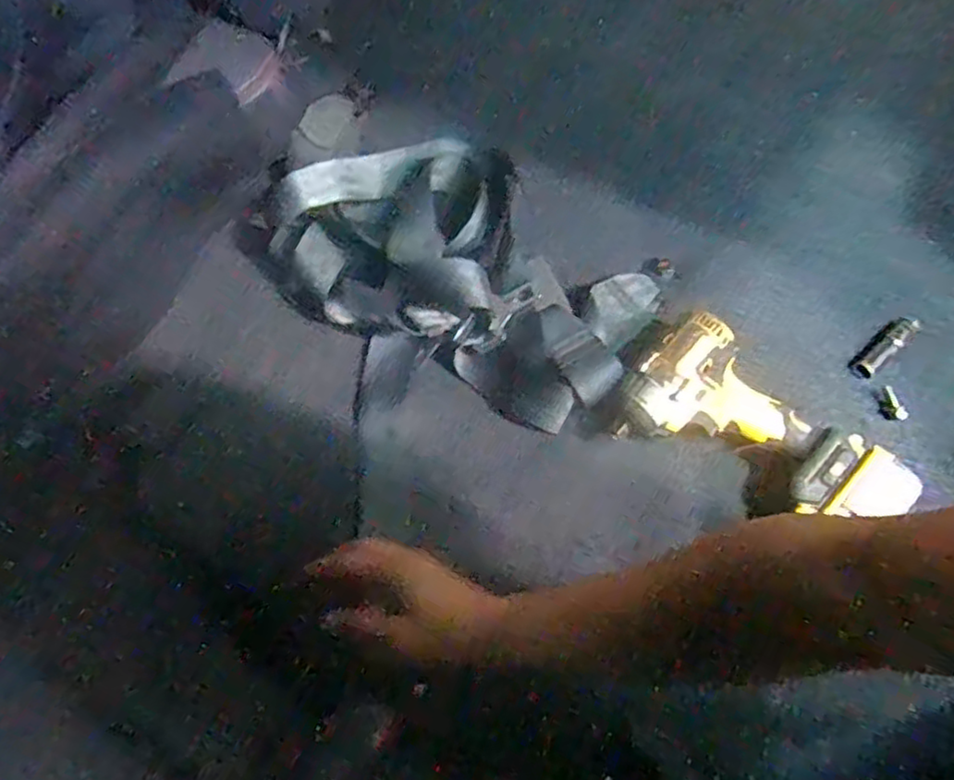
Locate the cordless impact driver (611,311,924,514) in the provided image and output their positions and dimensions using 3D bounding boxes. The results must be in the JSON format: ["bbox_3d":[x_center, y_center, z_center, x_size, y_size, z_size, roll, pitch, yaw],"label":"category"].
[{"bbox_3d":[0.254,0.040,0.614,0.239,0.063,0.121,30,71,11],"label":"cordless impact driver"}]

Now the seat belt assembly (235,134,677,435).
[{"bbox_3d":[-0.018,-0.134,0.677,0.385,0.075,0.232,26,70,10],"label":"seat belt assembly"}]

